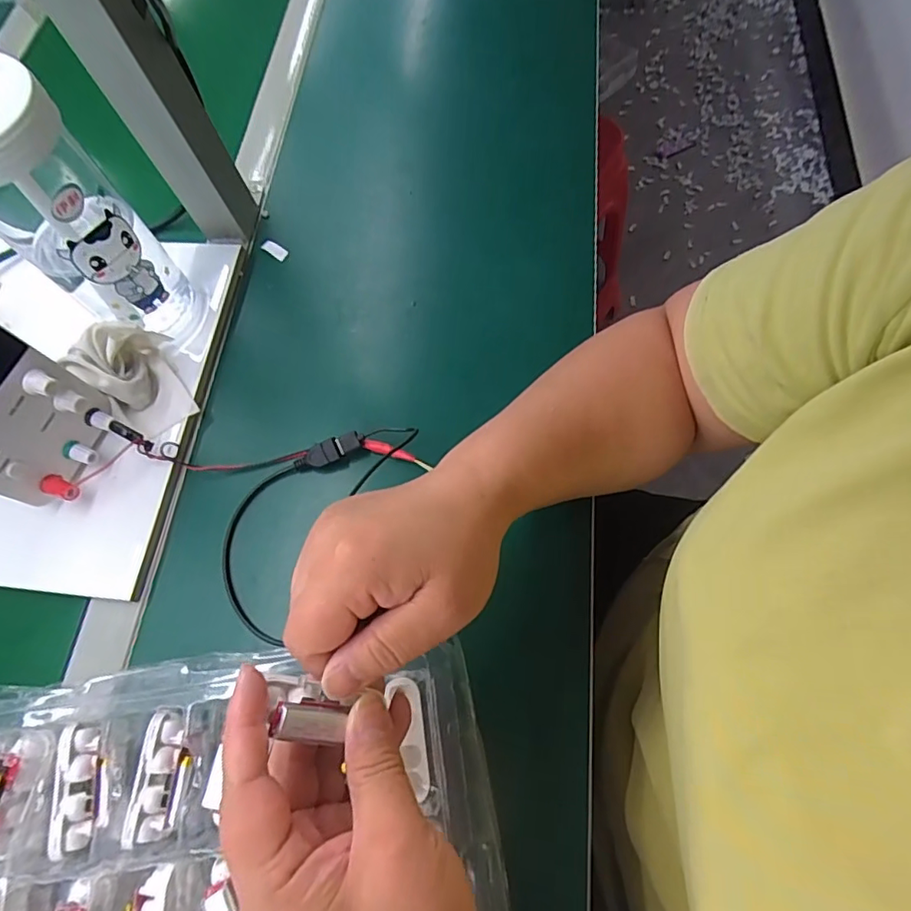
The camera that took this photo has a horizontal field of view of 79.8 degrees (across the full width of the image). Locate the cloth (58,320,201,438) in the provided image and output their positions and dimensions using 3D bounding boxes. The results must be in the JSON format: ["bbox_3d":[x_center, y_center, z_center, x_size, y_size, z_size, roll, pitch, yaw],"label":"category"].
[{"bbox_3d":[-0.238,-0.062,0.409,0.063,0.044,0.080,-43,71,-11],"label":"cloth"}]

